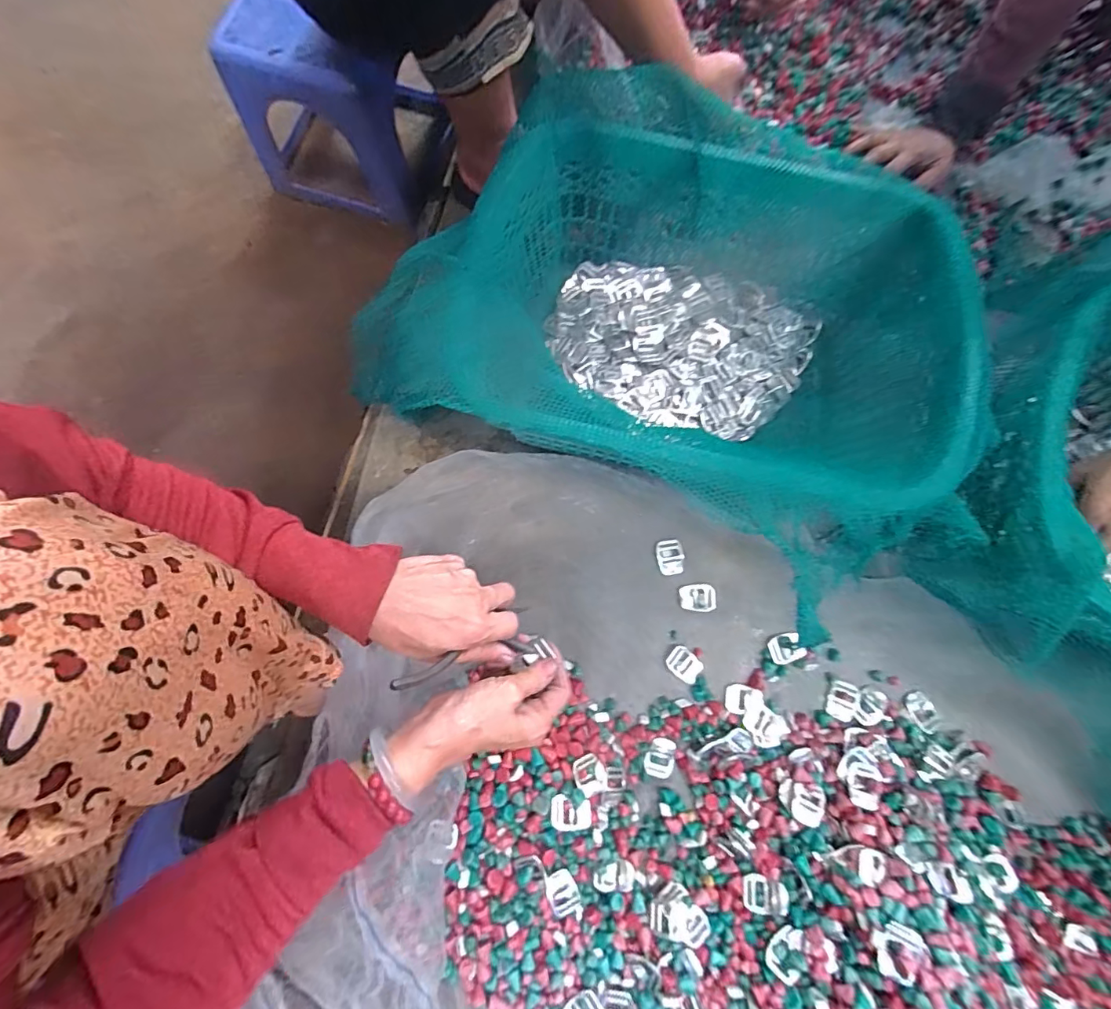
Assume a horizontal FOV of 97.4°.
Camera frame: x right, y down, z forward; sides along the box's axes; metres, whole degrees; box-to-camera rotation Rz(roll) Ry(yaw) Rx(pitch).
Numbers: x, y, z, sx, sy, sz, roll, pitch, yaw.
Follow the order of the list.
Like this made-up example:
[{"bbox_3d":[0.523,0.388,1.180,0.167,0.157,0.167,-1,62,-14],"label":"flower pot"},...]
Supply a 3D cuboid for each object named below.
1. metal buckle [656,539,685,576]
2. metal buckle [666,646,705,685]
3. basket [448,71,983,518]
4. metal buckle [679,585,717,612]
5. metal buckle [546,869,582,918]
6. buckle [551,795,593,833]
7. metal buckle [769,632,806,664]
[{"bbox_3d":[0.130,0.060,0.553,0.031,0.006,0.039,-13,78,-2],"label":"metal buckle"},{"bbox_3d":[0.140,0.173,0.529,0.038,0.004,0.029,39,81,9],"label":"metal buckle"},{"bbox_3d":[0.148,-0.181,0.502,0.459,0.173,0.355,8,78,3],"label":"basket"},{"bbox_3d":[0.159,0.105,0.546,0.039,0.004,0.029,-4,78,0],"label":"metal buckle"},{"bbox_3d":[0.007,0.380,0.476,0.028,0.010,0.040,-26,79,-4],"label":"metal buckle"},{"bbox_3d":[0.015,0.304,0.478,0.039,0.010,0.029,-1,78,1],"label":"buckle"},{"bbox_3d":[0.253,0.159,0.536,0.036,0.006,0.031,-23,78,-4],"label":"metal buckle"}]

